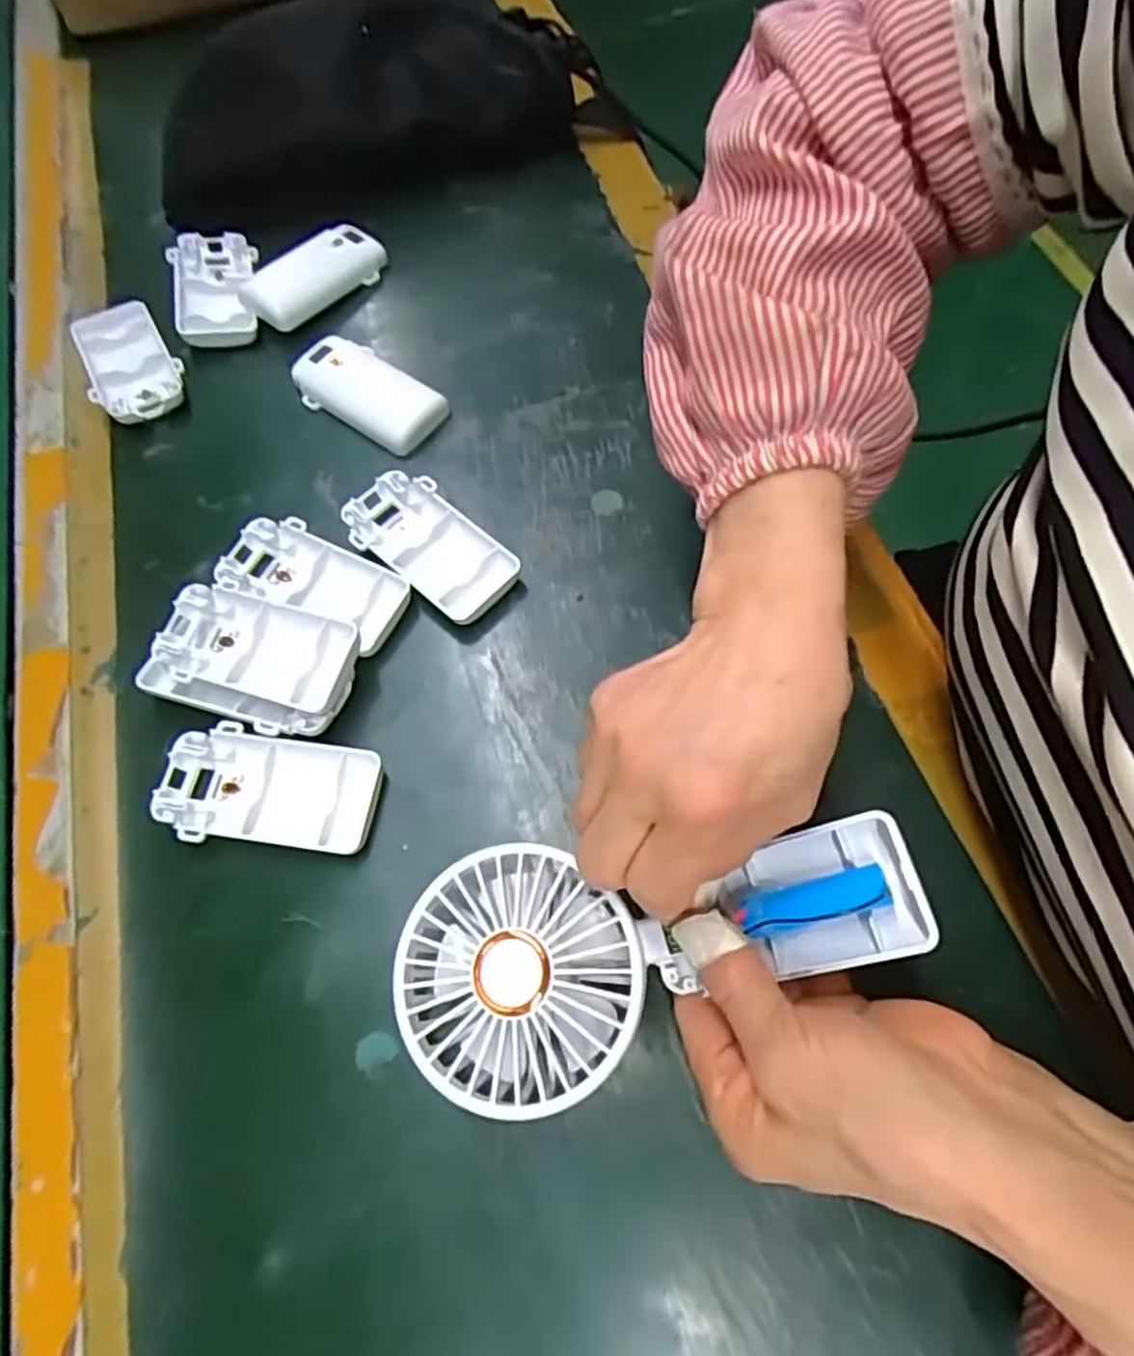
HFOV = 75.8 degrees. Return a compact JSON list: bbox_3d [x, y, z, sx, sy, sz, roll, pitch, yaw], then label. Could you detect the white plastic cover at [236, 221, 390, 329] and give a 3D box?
[{"bbox_3d":[-0.155,-0.249,0.450,0.090,0.019,0.042,-42,70,-14],"label":"white plastic cover"}]

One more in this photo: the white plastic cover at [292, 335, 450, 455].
[{"bbox_3d":[-0.111,-0.162,0.410,0.088,0.014,0.046,30,71,16],"label":"white plastic cover"}]

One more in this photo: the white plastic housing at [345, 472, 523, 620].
[{"bbox_3d":[-0.071,-0.068,0.372,0.094,0.015,0.048,41,74,19],"label":"white plastic housing"}]

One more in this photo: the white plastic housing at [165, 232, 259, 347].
[{"bbox_3d":[-0.219,-0.246,0.456,0.047,0.017,0.094,-15,66,-3],"label":"white plastic housing"}]

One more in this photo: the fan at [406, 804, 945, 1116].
[{"bbox_3d":[0.029,0.094,0.251,0.174,0.037,0.082,-13,65,5],"label":"fan"}]

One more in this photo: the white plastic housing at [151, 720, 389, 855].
[{"bbox_3d":[-0.131,0.050,0.321,0.095,0.014,0.048,6,66,6],"label":"white plastic housing"}]

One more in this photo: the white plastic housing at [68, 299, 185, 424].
[{"bbox_3d":[-0.260,-0.188,0.434,0.049,0.013,0.096,-28,67,-9],"label":"white plastic housing"}]

